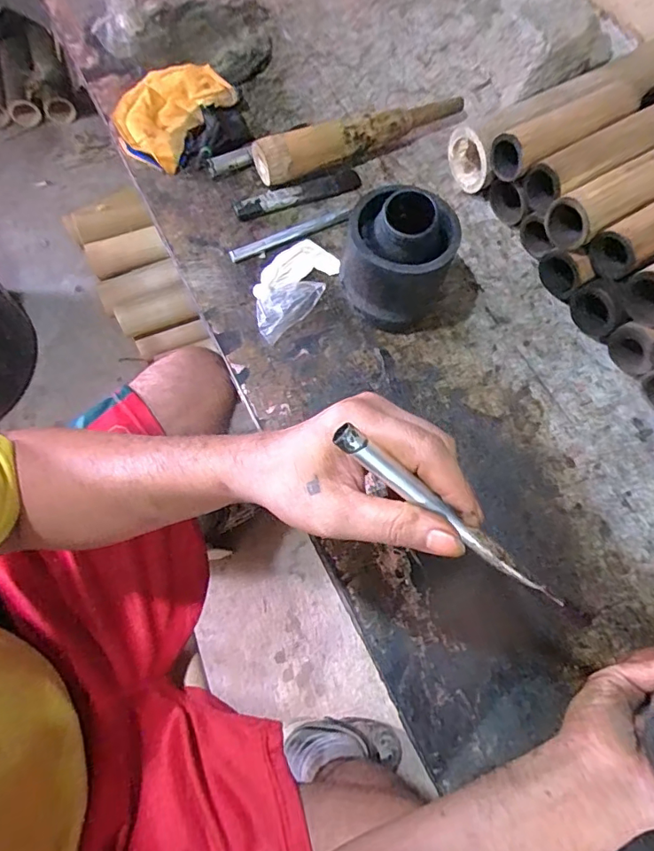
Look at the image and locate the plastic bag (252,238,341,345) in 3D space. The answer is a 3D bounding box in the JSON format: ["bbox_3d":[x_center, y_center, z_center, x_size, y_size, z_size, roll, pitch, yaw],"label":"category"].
[{"bbox_3d":[-0.038,-0.155,0.535,0.069,0.023,0.127,42,71,12],"label":"plastic bag"}]

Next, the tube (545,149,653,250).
[{"bbox_3d":[0.323,-0.248,0.525,0.183,0.054,0.054,-27,73,-14],"label":"tube"}]

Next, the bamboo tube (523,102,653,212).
[{"bbox_3d":[0.306,-0.296,0.552,0.183,0.050,0.054,-29,73,-15],"label":"bamboo tube"}]

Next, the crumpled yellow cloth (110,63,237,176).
[{"bbox_3d":[-0.197,-0.392,0.612,0.116,0.029,0.151,34,70,9],"label":"crumpled yellow cloth"}]

